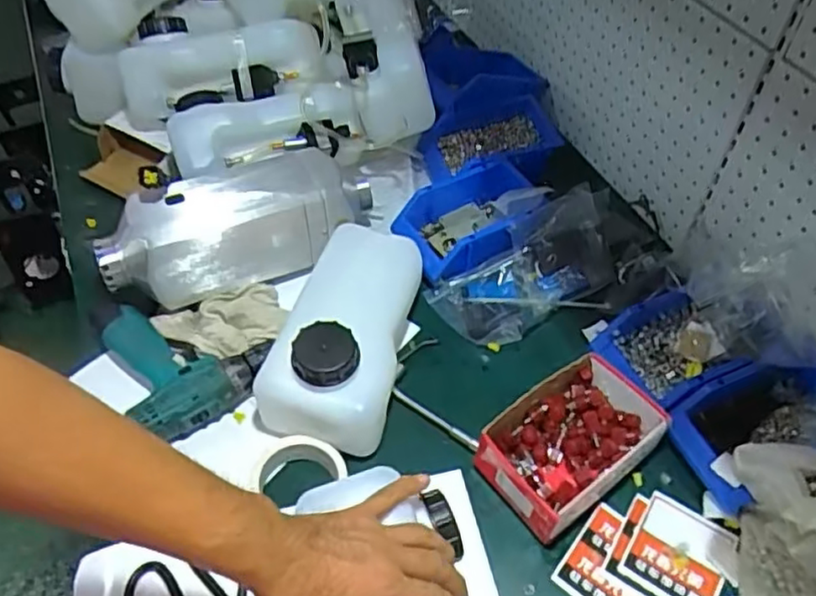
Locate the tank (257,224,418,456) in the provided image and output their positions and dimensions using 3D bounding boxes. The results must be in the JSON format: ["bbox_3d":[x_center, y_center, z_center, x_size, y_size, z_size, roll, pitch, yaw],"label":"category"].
[{"bbox_3d":[-0.068,0.027,0.752,0.133,0.124,0.259,10,52,8],"label":"tank"}]

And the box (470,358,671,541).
[{"bbox_3d":[0.172,0.151,0.702,0.181,0.065,0.113,-31,58,-22],"label":"box"}]

